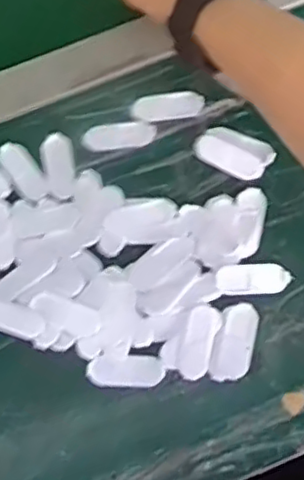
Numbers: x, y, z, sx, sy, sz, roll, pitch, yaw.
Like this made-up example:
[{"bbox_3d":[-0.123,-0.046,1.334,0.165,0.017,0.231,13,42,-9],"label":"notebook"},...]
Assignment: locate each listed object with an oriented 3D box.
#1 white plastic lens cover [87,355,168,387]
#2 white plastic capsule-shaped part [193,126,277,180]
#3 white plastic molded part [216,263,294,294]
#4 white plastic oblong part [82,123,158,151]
[{"bbox_3d":[-0.017,0.088,0.440,0.051,0.004,0.019,0,73,2],"label":"white plastic lens cover"},{"bbox_3d":[0.060,-0.065,0.480,0.055,0.004,0.034,24,76,9],"label":"white plastic capsule-shaped part"},{"bbox_3d":[0.070,0.027,0.453,0.051,0.010,0.020,-5,73,1],"label":"white plastic molded part"},{"bbox_3d":[-0.024,-0.077,0.486,0.052,0.004,0.018,-8,73,0],"label":"white plastic oblong part"}]

